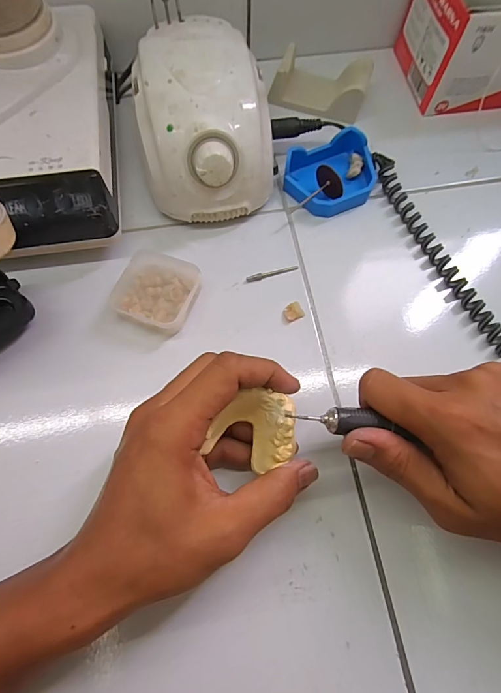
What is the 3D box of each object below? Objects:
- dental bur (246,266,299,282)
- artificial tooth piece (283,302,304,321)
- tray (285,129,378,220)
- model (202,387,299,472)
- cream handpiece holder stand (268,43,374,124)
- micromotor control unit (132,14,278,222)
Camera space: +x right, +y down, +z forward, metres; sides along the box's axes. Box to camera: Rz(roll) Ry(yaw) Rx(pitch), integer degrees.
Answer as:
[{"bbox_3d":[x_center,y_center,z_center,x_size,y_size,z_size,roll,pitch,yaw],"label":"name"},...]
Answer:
[{"bbox_3d":[0.018,-0.059,0.313,0.044,0.004,0.005,-14,70,-8],"label":"dental bur"},{"bbox_3d":[0.034,-0.027,0.300,0.015,0.006,0.013,-25,72,-11],"label":"artificial tooth piece"},{"bbox_3d":[0.073,-0.148,0.336,0.078,0.022,0.064,-22,71,-10],"label":"tray"},{"bbox_3d":[0.002,0.050,0.232,0.050,0.026,0.044,11,73,1],"label":"model"},{"bbox_3d":[0.065,-0.245,0.365,0.085,0.030,0.060,18,69,5],"label":"cream handpiece holder stand"},{"bbox_3d":[-0.036,-0.179,0.313,0.102,0.078,0.139,-11,71,-5],"label":"micromotor control unit"}]

